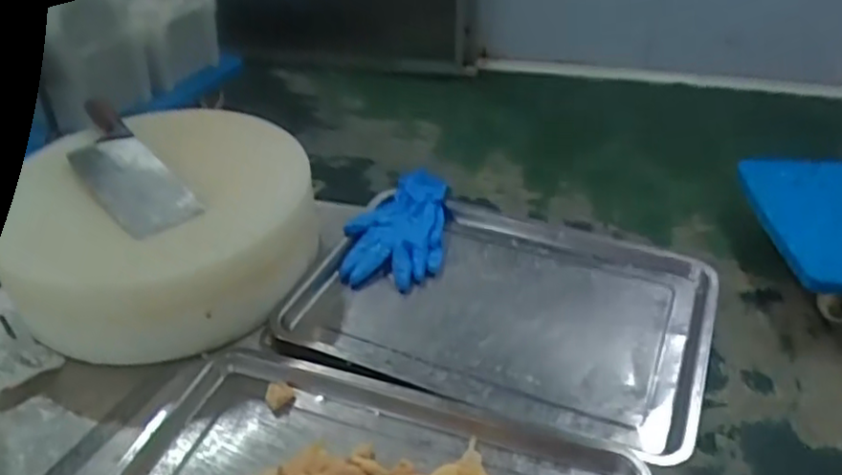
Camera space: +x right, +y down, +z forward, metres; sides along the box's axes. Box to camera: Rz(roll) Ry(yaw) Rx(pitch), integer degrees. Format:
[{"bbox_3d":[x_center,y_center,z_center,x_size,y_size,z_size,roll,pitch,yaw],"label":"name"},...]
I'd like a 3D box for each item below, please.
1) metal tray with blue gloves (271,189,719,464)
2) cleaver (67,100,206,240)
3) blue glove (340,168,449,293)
[{"bbox_3d":[0.108,0.082,0.866,0.498,0.040,0.382,14,38,21],"label":"metal tray with blue gloves"},{"bbox_3d":[-0.386,-0.092,0.859,0.093,0.028,0.276,-28,51,-30],"label":"cleaver"},{"bbox_3d":[-0.034,-0.023,0.980,0.133,0.033,0.267,1,35,4],"label":"blue glove"}]

